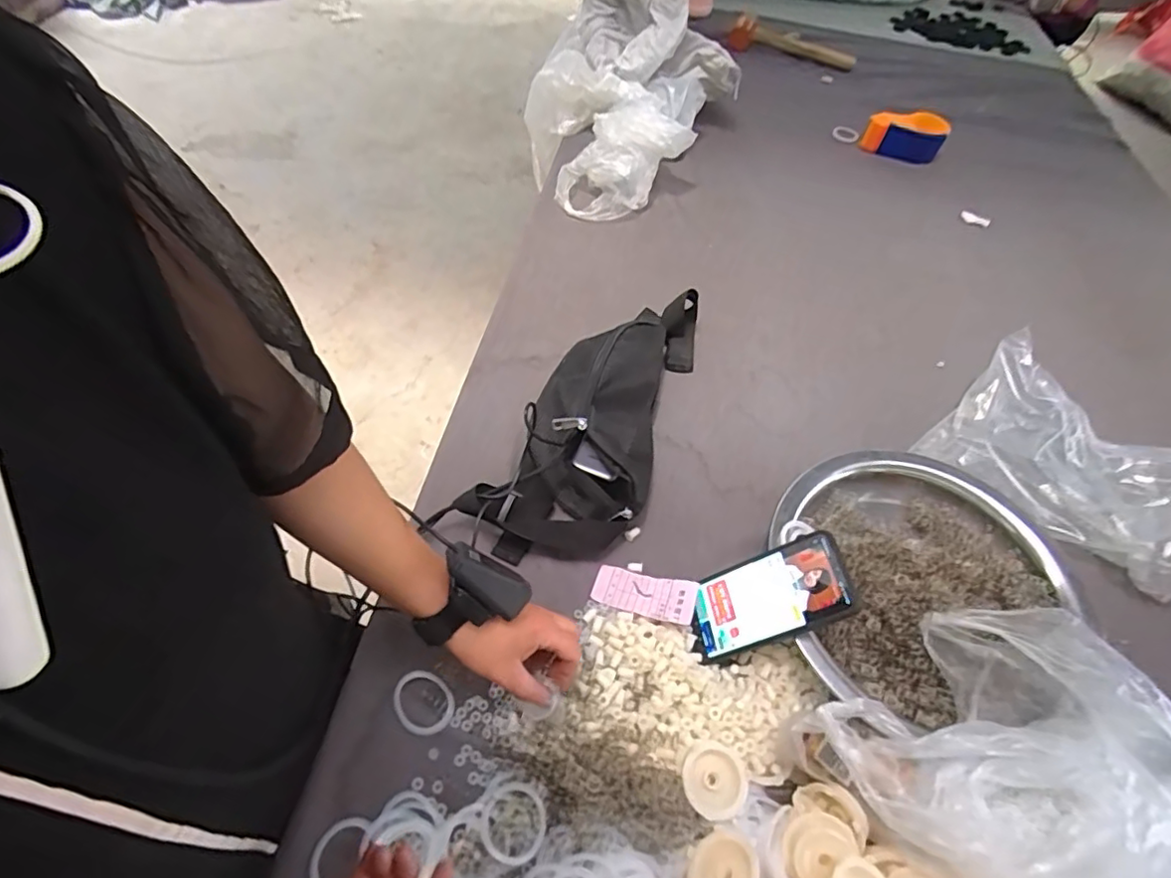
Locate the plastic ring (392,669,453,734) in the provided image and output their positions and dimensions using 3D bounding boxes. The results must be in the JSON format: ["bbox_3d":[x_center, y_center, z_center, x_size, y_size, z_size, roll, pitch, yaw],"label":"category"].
[{"bbox_3d":[-0.144,0.232,0.517,0.057,0.008,0.047,20,55,9],"label":"plastic ring"}]

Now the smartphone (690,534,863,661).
[{"bbox_3d":[0.168,0.149,0.545,0.158,0.018,0.073,-34,49,27],"label":"smartphone"}]

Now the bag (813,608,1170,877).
[{"bbox_3d":[0.328,0.258,0.446,0.227,0.098,0.234,-28,61,-23],"label":"bag"}]

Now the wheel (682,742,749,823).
[{"bbox_3d":[0.103,0.278,0.477,0.051,0.019,0.052,2,54,-3],"label":"wheel"}]

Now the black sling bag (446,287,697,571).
[{"bbox_3d":[0.035,-0.047,0.693,0.153,0.092,0.405,23,55,11],"label":"black sling bag"}]

